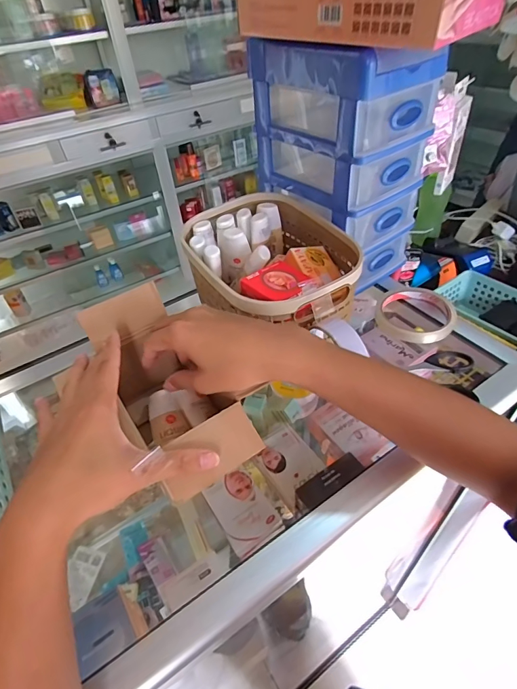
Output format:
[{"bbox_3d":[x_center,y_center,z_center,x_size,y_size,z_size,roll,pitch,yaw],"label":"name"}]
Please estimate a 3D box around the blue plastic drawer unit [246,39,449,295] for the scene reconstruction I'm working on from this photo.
[{"bbox_3d":[0.106,-0.228,0.502,0.145,0.250,0.177,-27,48,-21],"label":"blue plastic drawer unit"}]

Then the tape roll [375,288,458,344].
[{"bbox_3d":[0.198,-0.041,0.504,0.093,0.030,0.093,6,45,13],"label":"tape roll"}]

